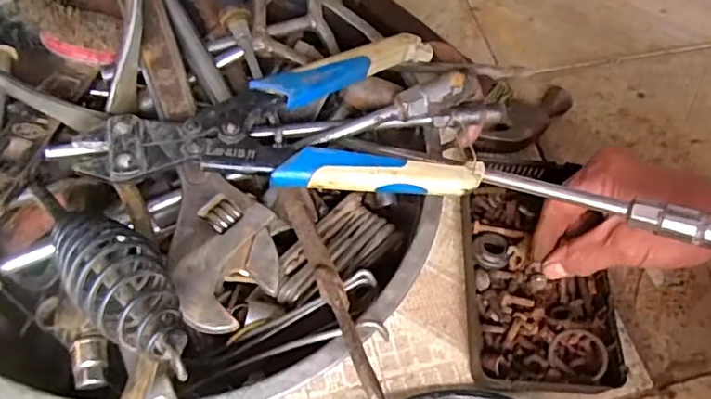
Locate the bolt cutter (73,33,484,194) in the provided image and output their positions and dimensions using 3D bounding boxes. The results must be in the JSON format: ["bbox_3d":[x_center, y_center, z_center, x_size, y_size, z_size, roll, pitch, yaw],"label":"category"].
[{"bbox_3d":[-0.034,-0.054,0.330,0.197,0.016,0.103,1,61,-6],"label":"bolt cutter"}]

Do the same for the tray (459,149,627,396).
[{"bbox_3d":[0.133,0.052,0.446,0.104,0.036,0.176,3,58,-2],"label":"tray"}]

